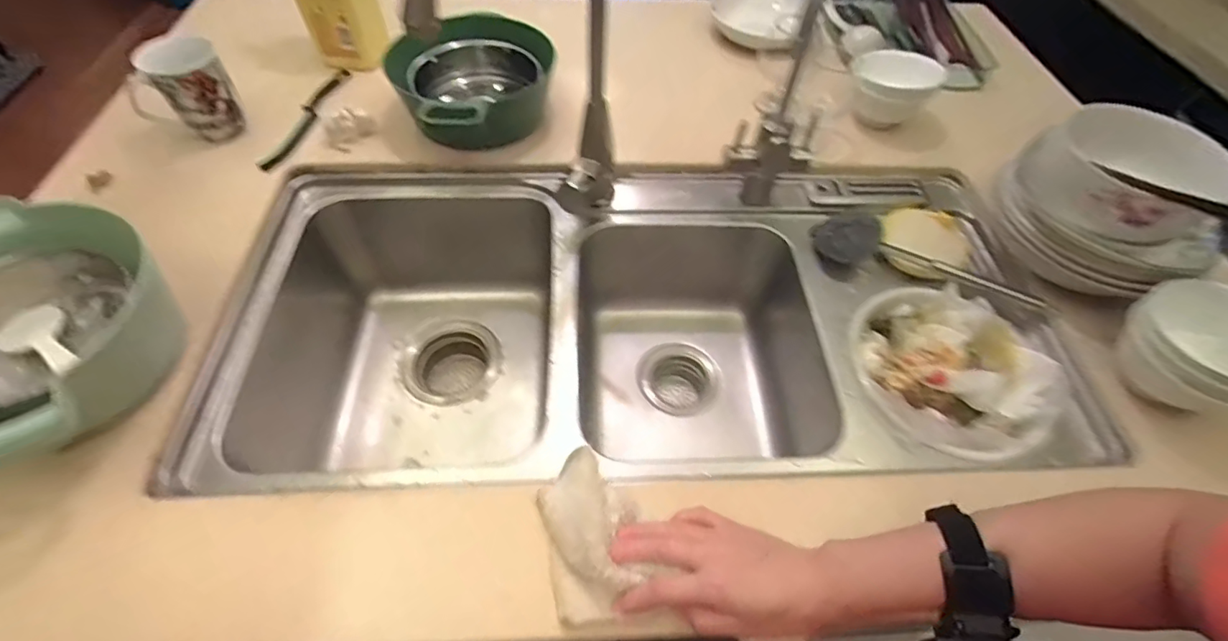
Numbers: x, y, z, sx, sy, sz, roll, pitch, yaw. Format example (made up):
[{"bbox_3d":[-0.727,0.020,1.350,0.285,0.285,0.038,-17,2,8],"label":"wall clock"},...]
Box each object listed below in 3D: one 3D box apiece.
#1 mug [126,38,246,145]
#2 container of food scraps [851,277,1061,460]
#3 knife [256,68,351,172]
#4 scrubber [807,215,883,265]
[{"bbox_3d":[-0.537,-0.285,0.663,0.106,0.105,0.073,-33,63,-24],"label":"mug"},{"bbox_3d":[0.372,0.054,0.603,0.218,0.050,0.212,2,54,-2],"label":"container of food scraps"},{"bbox_3d":[-0.433,-0.289,0.751,0.027,0.011,0.243,7,54,1],"label":"knife"},{"bbox_3d":[0.307,-0.114,0.689,0.084,0.032,0.073,-23,59,-19],"label":"scrubber"}]

